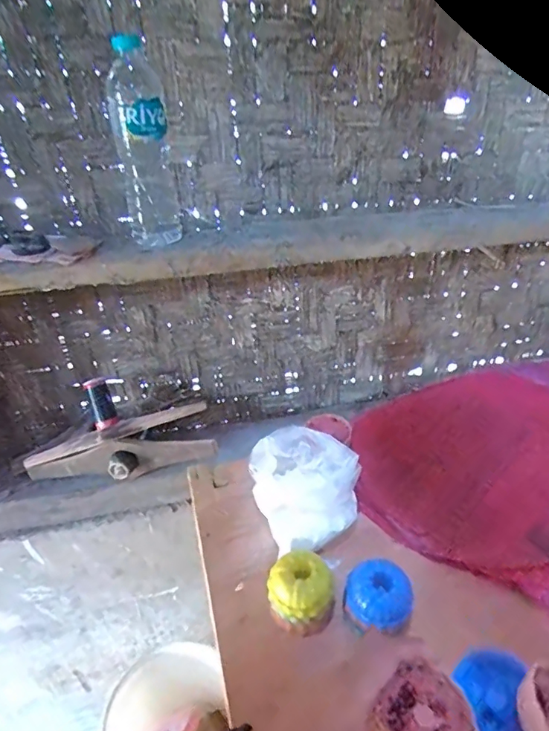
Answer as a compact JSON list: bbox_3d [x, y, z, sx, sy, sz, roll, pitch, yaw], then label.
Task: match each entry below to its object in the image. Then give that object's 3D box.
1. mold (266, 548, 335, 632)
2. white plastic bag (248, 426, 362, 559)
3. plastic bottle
[{"bbox_3d":[0.025,0.214,0.448,0.061,0.054,0.053,-1,37,6],"label":"mold"},{"bbox_3d":[0.036,0.134,0.532,0.114,0.079,0.116,-20,39,-19],"label":"white plastic bag"},{"bbox_3d":[-0.163,-0.270,0.591,0.070,0.221,0.080,-9,34,-10],"label":"plastic bottle"}]

